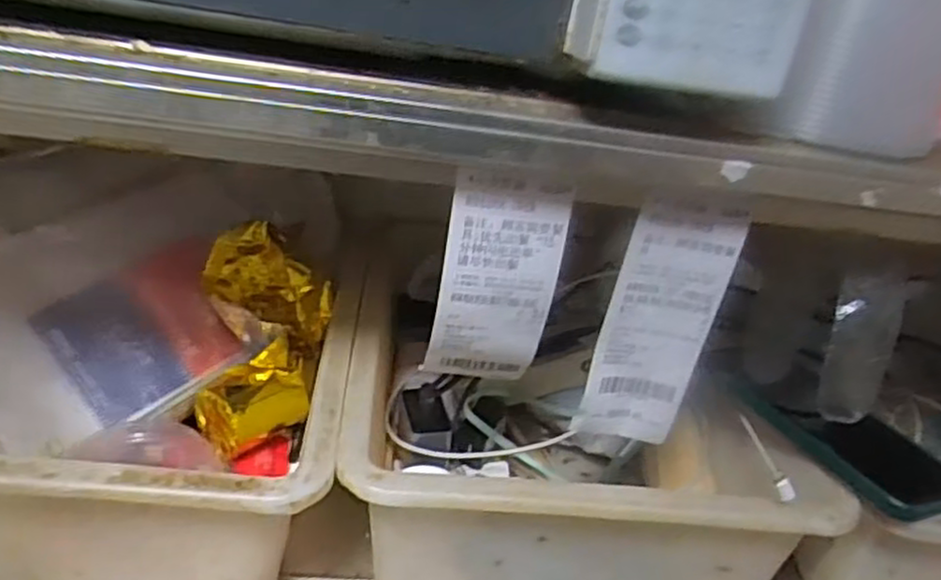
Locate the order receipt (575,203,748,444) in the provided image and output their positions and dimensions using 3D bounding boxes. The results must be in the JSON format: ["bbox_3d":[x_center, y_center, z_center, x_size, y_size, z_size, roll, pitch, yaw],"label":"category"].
[{"bbox_3d":[0.097,0.021,0.382,0.060,0.134,0.011,3,26,-6],"label":"order receipt"}]

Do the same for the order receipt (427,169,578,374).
[{"bbox_3d":[0.012,-0.003,0.366,0.056,0.114,0.023,1,26,-9],"label":"order receipt"}]

